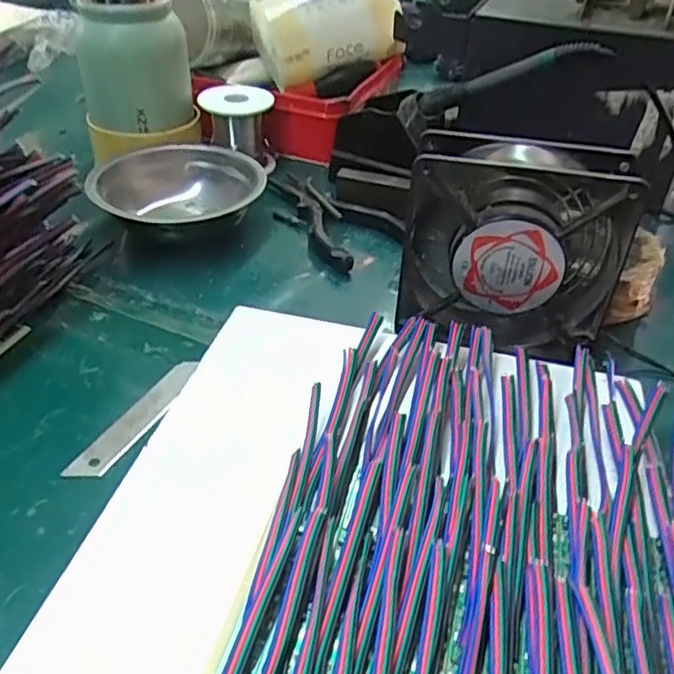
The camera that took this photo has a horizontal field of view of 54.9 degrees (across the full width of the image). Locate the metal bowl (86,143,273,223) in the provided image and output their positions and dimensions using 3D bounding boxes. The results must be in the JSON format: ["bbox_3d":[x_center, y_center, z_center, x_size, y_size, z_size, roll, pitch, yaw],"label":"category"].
[{"bbox_3d":[-0.121,-0.109,0.502,0.123,0.041,0.123,3,38,-2],"label":"metal bowl"}]

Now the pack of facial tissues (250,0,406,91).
[{"bbox_3d":[-0.011,-0.298,0.627,0.148,0.083,0.073,-3,31,23],"label":"pack of facial tissues"}]

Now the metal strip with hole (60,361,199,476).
[{"bbox_3d":[-0.104,0.042,0.346,0.018,0.004,0.091,20,45,20],"label":"metal strip with hole"}]

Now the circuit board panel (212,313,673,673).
[{"bbox_3d":[0.053,0.082,0.243,0.158,0.022,0.257,13,39,9],"label":"circuit board panel"}]

